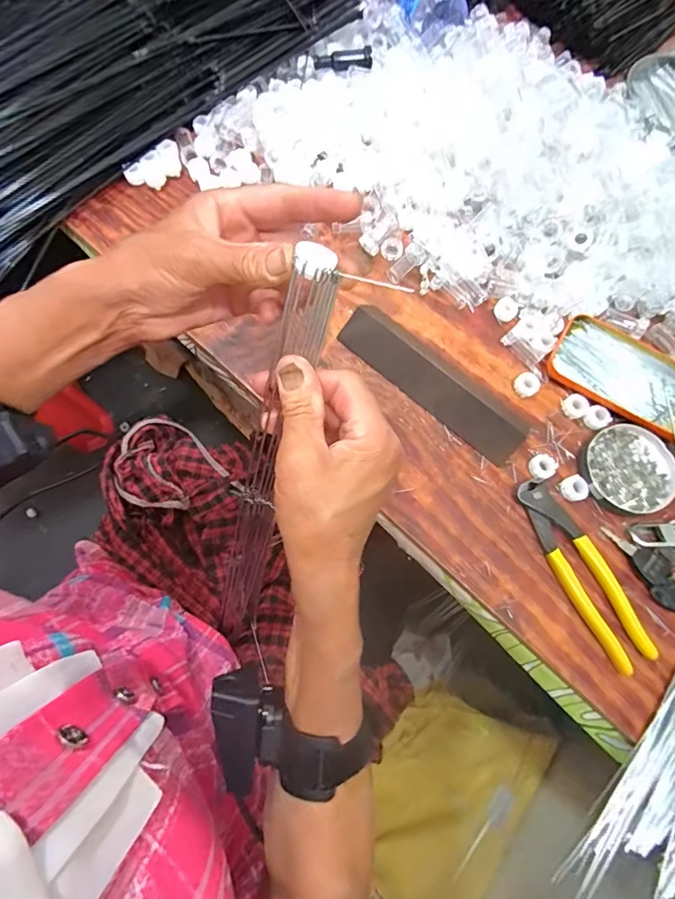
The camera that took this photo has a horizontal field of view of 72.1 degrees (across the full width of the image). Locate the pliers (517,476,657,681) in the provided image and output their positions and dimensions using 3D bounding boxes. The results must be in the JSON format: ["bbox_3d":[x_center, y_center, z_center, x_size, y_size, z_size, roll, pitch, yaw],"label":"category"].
[{"bbox_3d":[0.206,0.101,0.392,0.039,0.012,0.165,-27,78,-7],"label":"pliers"}]

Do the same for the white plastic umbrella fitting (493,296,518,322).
[{"bbox_3d":[0.170,-0.141,0.468,0.021,0.007,0.024,-24,77,-7],"label":"white plastic umbrella fitting"}]

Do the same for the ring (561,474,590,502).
[{"bbox_3d":[0.212,0.035,0.413,0.022,0.008,0.022,0,76,-1],"label":"ring"}]

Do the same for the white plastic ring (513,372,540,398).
[{"bbox_3d":[0.180,-0.062,0.442,0.022,0.009,0.022,0,76,-1],"label":"white plastic ring"}]

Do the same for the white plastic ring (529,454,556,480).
[{"bbox_3d":[0.185,0.016,0.419,0.023,0.006,0.022,0,76,-1],"label":"white plastic ring"}]

